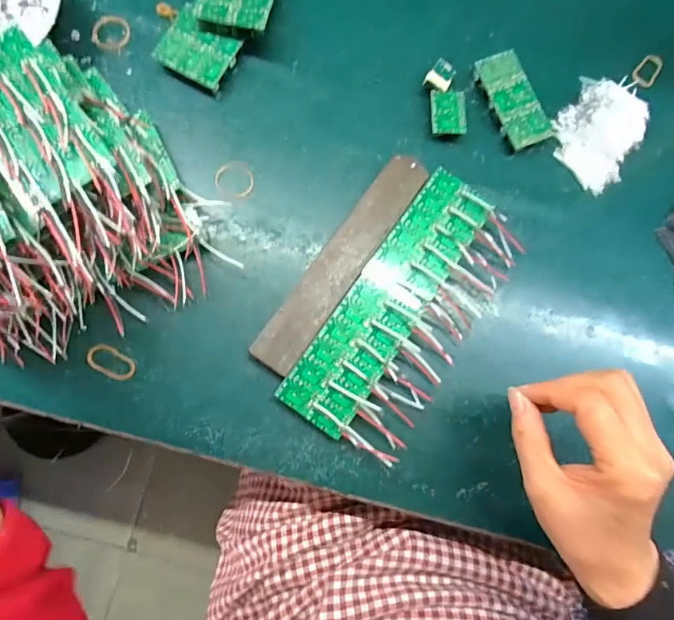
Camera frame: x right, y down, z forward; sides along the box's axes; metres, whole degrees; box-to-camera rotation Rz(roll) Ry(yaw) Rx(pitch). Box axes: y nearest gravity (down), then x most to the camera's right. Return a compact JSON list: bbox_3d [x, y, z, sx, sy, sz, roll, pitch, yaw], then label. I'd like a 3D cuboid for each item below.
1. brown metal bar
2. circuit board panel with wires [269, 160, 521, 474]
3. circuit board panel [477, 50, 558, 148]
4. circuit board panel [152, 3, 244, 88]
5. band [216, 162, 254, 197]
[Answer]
[{"bbox_3d":[0.005,-0.039,0.353,0.033,0.014,0.198,35,80,1],"label":"brown metal bar"},{"bbox_3d":[0.059,0.003,0.352,0.099,0.016,0.219,36,80,1],"label":"circuit board panel with wires"},{"bbox_3d":[0.152,-0.181,0.391,0.039,0.014,0.084,-23,84,-8],"label":"circuit board panel"},{"bbox_3d":[-0.113,-0.211,0.370,0.056,0.015,0.051,30,82,-2],"label":"circuit board panel"},{"bbox_3d":[-0.083,-0.106,0.364,0.030,0.004,0.031,1,81,-4],"label":"band"}]

